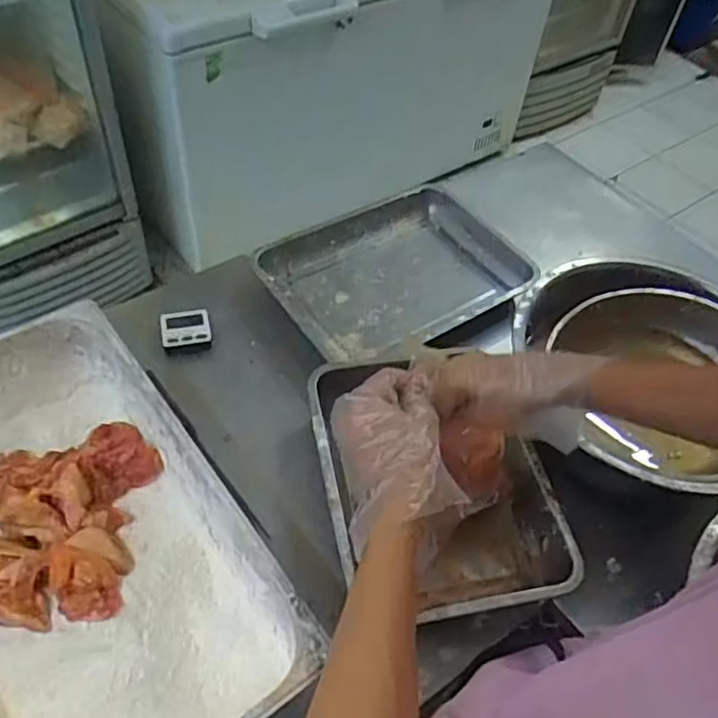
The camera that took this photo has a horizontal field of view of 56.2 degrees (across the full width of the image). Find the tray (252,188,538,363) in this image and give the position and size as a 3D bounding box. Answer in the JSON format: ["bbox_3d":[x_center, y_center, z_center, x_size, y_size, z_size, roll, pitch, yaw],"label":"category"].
[{"bbox_3d":[0.069,-0.138,1.081,0.388,0.061,0.263,-25,56,-23],"label":"tray"}]

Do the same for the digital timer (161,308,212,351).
[{"bbox_3d":[-0.256,-0.042,0.996,0.070,0.016,0.073,-9,52,-12],"label":"digital timer"}]

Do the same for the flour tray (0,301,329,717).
[{"bbox_3d":[-0.311,0.209,0.699,0.321,0.157,0.526,-28,58,-25],"label":"flour tray"}]

